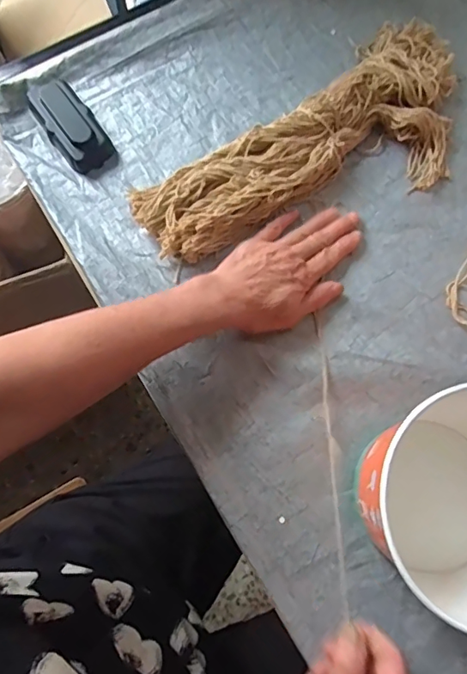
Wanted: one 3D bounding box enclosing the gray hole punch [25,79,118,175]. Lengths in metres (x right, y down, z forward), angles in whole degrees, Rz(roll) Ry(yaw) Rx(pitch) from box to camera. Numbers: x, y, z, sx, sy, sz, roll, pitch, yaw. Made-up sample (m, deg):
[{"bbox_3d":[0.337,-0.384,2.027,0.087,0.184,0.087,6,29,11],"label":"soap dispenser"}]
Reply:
[{"bbox_3d":[-0.179,-0.234,0.533,0.052,0.024,0.111,-31,78,-10],"label":"gray hole punch"}]

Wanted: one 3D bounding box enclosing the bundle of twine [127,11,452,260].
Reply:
[{"bbox_3d":[0.101,-0.194,0.520,0.400,0.041,0.168,-37,79,-11],"label":"bundle of twine"}]

